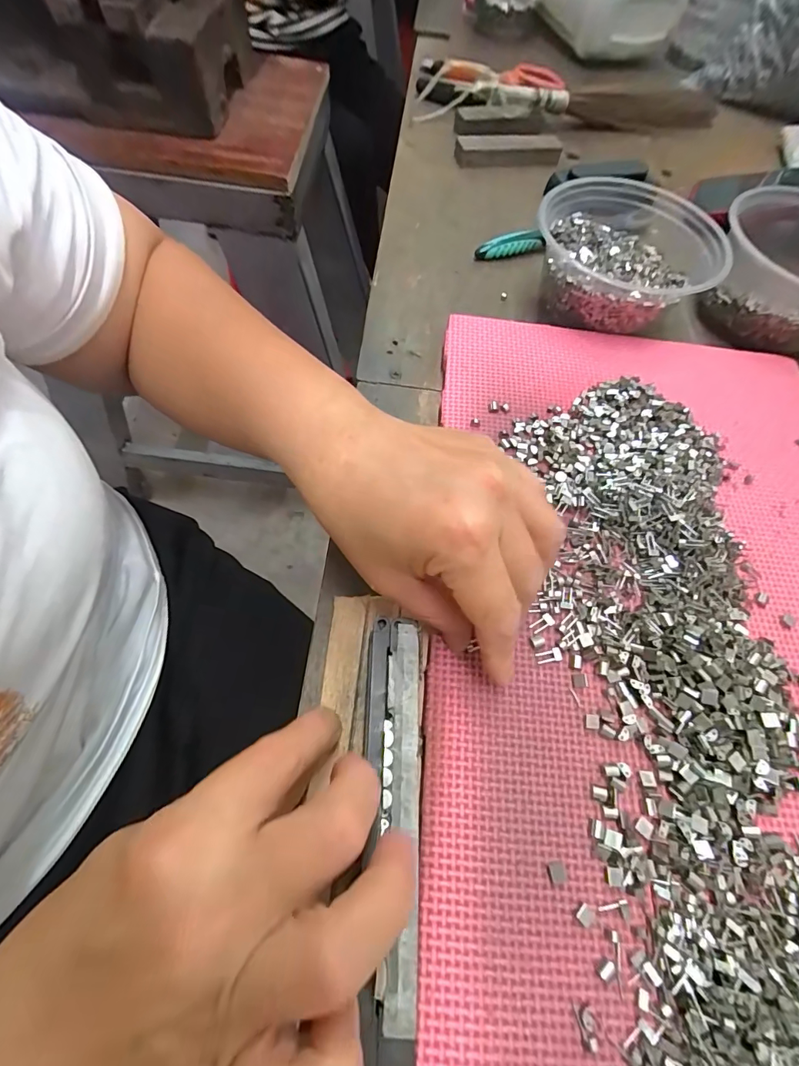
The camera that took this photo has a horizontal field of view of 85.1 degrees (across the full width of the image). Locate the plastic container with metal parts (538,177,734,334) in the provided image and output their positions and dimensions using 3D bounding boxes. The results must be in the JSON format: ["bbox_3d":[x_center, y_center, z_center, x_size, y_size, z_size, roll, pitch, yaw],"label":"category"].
[{"bbox_3d":[0.173,-0.209,0.329,0.131,0.046,0.121,0,63,-1],"label":"plastic container with metal parts"}]

